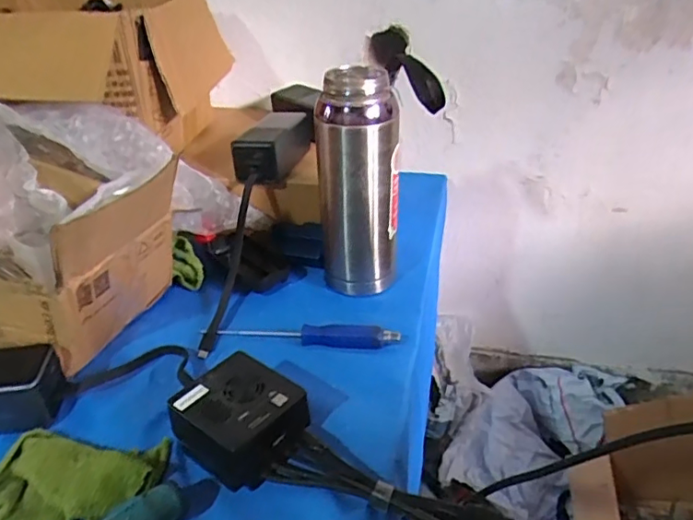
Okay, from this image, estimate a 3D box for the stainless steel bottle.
[{"bbox_3d":[0.011,-0.073,0.573,0.077,0.218,0.064,-2,32,-1],"label":"stainless steel bottle"}]

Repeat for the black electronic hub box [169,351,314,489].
[{"bbox_3d":[-0.078,0.120,0.427,0.084,0.048,0.076,22,39,34],"label":"black electronic hub box"}]

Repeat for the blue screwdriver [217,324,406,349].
[{"bbox_3d":[-0.039,0.069,0.535,0.174,0.013,0.022,3,32,8],"label":"blue screwdriver"}]

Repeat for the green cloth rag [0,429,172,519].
[{"bbox_3d":[-0.202,0.153,0.407,0.132,0.029,0.078,2,32,5],"label":"green cloth rag"}]

